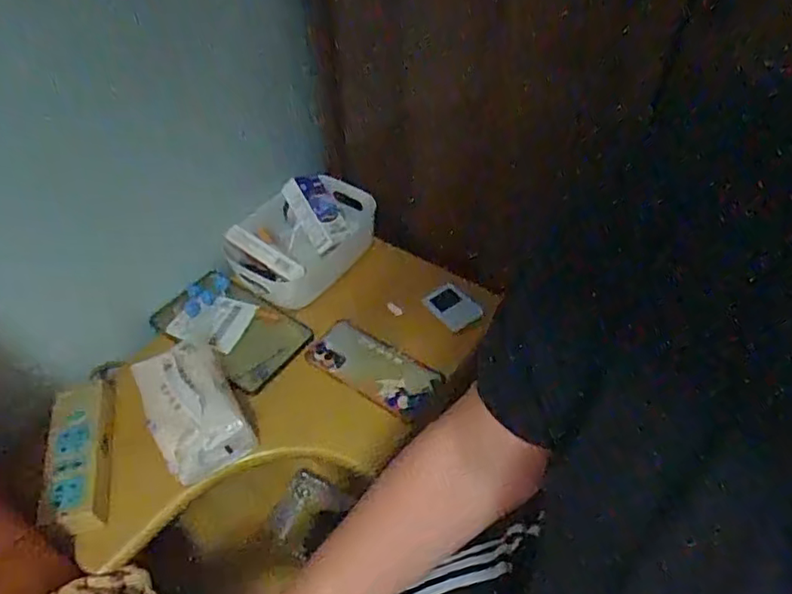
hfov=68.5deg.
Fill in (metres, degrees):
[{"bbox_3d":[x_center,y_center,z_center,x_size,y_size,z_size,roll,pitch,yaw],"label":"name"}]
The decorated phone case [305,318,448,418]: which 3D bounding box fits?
[{"bbox_3d":[-0.027,0.084,0.714,0.161,0.015,0.077,25,58,23],"label":"decorated phone case"}]

